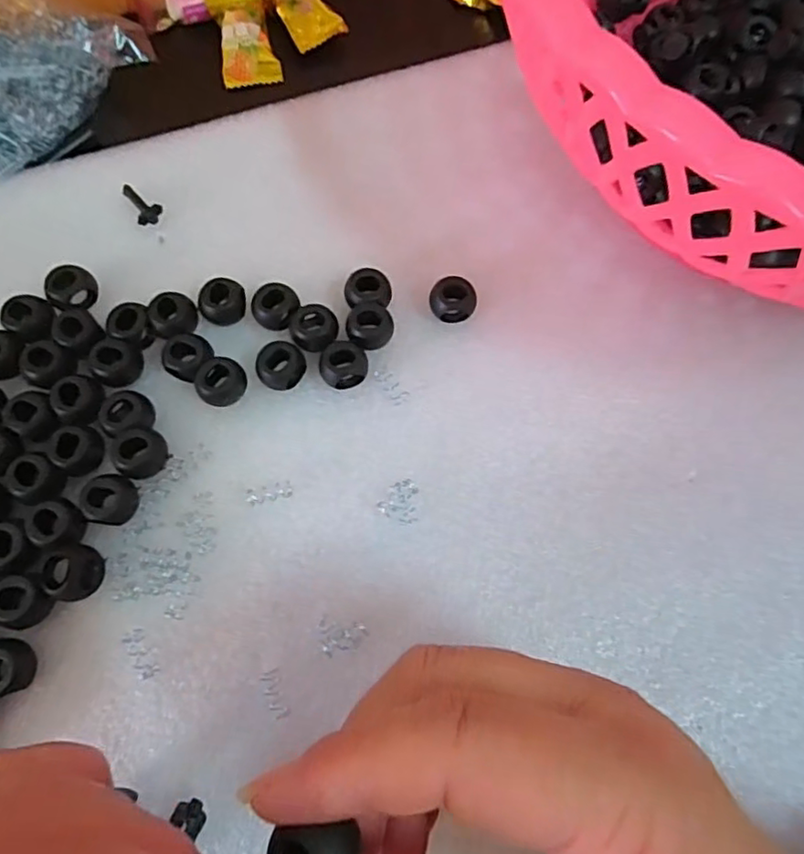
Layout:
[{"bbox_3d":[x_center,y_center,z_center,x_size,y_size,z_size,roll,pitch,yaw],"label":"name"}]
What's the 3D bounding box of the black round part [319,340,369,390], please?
[{"bbox_3d":[-0.021,-0.022,0.222,0.017,0.010,0.015,-10,73,-6],"label":"black round part"}]

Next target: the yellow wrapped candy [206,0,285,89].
[{"bbox_3d":[-0.075,-0.187,0.286,0.026,0.012,0.053,-14,73,-7],"label":"yellow wrapped candy"}]

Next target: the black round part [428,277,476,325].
[{"bbox_3d":[0.020,-0.048,0.234,0.018,0.012,0.015,14,72,2],"label":"black round part"}]

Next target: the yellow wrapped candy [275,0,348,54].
[{"bbox_3d":[-0.046,-0.198,0.289,0.026,0.010,0.031,-32,76,-12],"label":"yellow wrapped candy"}]

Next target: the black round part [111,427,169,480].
[{"bbox_3d":[-0.091,0.009,0.208,0.016,0.009,0.016,1,72,-2],"label":"black round part"}]

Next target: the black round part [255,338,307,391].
[{"bbox_3d":[-0.045,-0.022,0.223,0.015,0.010,0.017,28,73,6],"label":"black round part"}]

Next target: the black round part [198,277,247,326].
[{"bbox_3d":[-0.068,-0.047,0.230,0.017,0.012,0.015,-22,74,-9],"label":"black round part"}]

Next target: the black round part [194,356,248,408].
[{"bbox_3d":[-0.066,-0.016,0.219,0.018,0.012,0.015,-32,76,-12],"label":"black round part"}]

